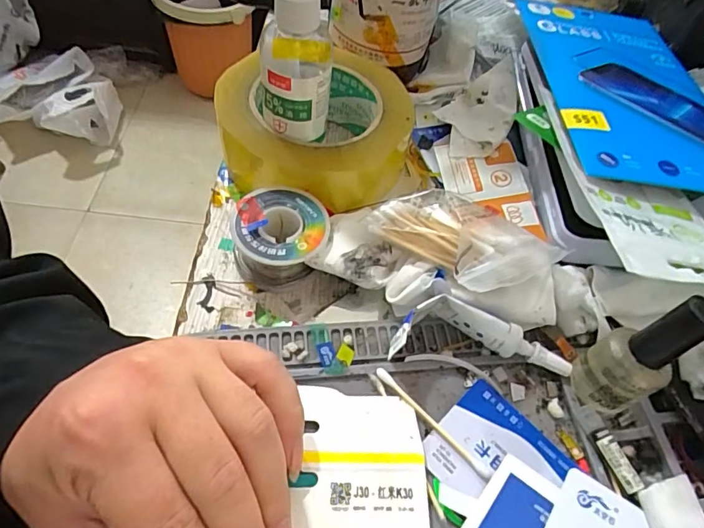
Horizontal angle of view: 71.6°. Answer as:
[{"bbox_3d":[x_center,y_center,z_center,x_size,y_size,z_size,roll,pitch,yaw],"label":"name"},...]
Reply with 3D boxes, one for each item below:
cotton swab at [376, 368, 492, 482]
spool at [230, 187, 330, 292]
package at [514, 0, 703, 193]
[{"bbox_3d":[0.039,0.076,0.237,0.005,0.007,0.071,-37,69,-27],"label":"cotton swab"},{"bbox_3d":[-0.041,-0.016,0.280,0.055,0.031,0.051,4,57,-5],"label":"spool"},{"bbox_3d":[0.184,-0.123,0.328,0.117,0.006,0.206,7,51,-5],"label":"package"}]

